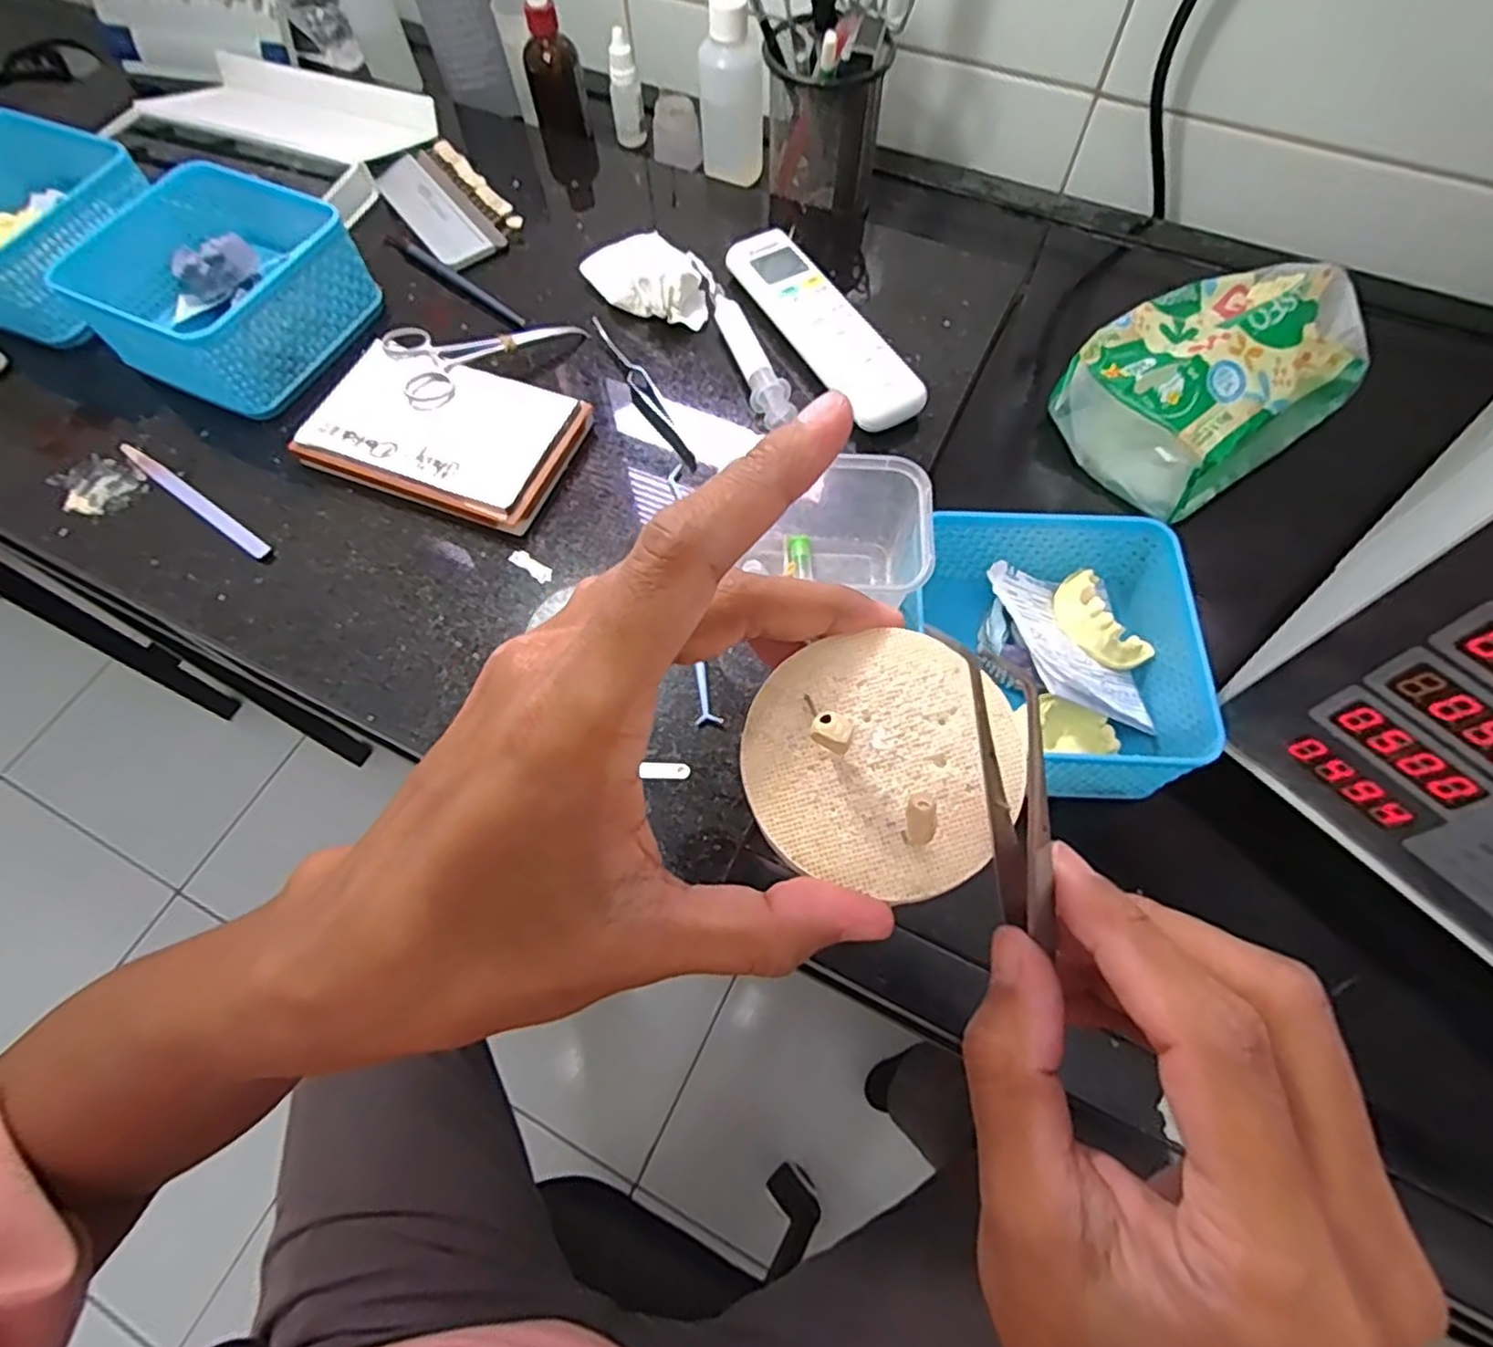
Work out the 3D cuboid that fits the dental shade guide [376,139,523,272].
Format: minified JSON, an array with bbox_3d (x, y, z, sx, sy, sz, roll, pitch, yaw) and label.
[{"bbox_3d":[-0.222,-0.352,0.534,0.066,0.011,0.131,-36,69,-14],"label":"dental shade guide"}]

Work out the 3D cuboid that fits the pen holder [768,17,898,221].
[{"bbox_3d":[0.057,-0.399,0.518,0.085,0.109,0.068,5,65,4],"label":"pen holder"}]

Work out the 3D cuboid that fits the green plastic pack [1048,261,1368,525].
[{"bbox_3d":[0.294,-0.194,0.446,0.202,0.052,0.125,-34,69,-13],"label":"green plastic pack"}]

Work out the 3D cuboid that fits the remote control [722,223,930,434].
[{"bbox_3d":[0.049,-0.225,0.460,0.046,0.014,0.175,-28,68,-11],"label":"remote control"}]

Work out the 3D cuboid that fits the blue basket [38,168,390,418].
[{"bbox_3d":[-0.339,-0.250,0.458,0.146,0.049,0.137,25,68,12],"label":"blue basket"}]

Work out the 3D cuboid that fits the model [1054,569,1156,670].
[{"bbox_3d":[0.183,-0.026,0.370,0.031,0.025,0.056,-33,69,-13],"label":"model"}]

